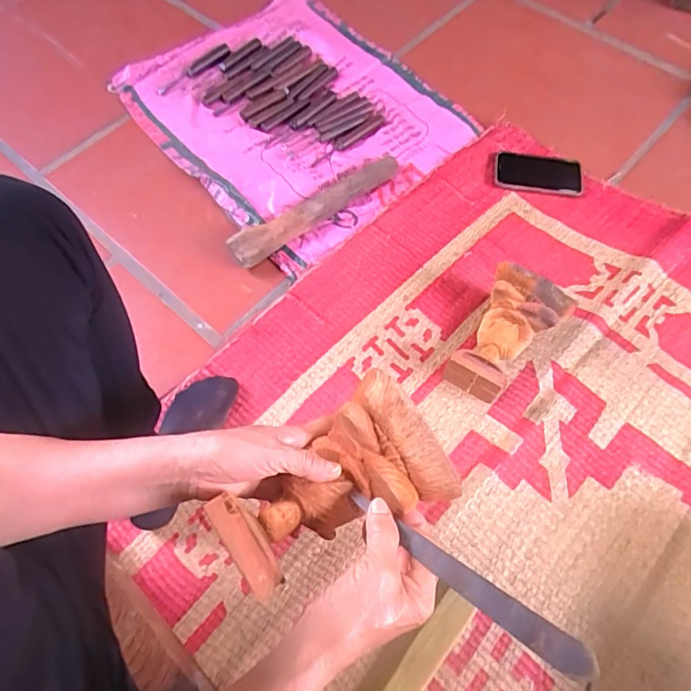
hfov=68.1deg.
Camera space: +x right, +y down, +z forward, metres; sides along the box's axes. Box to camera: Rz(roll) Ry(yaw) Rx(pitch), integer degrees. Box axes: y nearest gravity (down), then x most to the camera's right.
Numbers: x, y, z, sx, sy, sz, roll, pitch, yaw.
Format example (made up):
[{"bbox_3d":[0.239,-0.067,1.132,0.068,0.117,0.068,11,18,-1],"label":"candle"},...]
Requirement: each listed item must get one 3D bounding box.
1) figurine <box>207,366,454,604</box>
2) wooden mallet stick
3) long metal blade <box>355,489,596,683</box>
[{"bbox_3d":[-0.010,0.113,0.407,0.170,0.071,0.103,-31,67,-11],"label":"figurine"},{"bbox_3d":[-0.047,-0.229,0.847,0.322,0.047,0.051,-36,68,-14],"label":"wooden mallet stick"},{"bbox_3d":[0.079,0.162,0.364,0.192,0.008,0.021,27,67,35],"label":"long metal blade"}]

